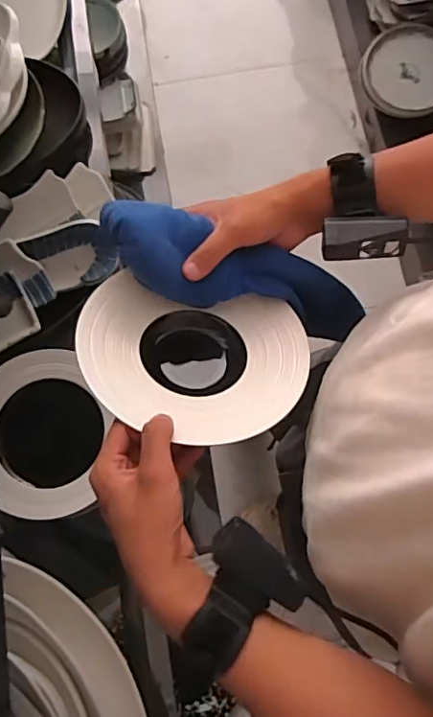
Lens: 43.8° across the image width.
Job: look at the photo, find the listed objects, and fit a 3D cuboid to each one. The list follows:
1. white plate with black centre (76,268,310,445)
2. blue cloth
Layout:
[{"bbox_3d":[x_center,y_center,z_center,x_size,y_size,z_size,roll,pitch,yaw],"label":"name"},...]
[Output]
[{"bbox_3d":[-0.018,-0.011,0.461,0.191,0.036,0.174,1,52,-2],"label":"white plate with black centre"},{"bbox_3d":[0.029,-0.073,0.494,0.271,0.043,0.073,16,76,-20],"label":"blue cloth"}]

